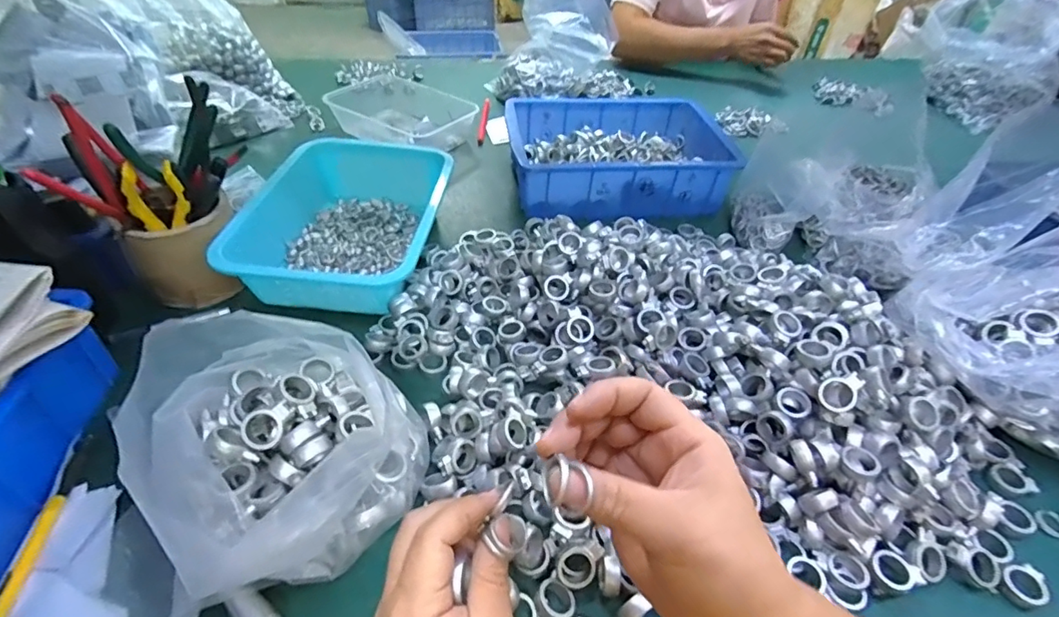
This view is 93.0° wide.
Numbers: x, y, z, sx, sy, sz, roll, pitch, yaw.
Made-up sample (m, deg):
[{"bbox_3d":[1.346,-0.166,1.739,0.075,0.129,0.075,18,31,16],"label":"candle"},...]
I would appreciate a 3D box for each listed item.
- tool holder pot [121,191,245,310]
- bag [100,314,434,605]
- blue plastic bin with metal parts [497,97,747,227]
[{"bbox_3d":[-0.343,-0.053,0.507,0.090,0.086,0.077,-6,44,-9],"label":"tool holder pot"},{"bbox_3d":[-0.167,0.081,0.344,0.168,0.094,0.168,-32,53,-31],"label":"bag"},{"bbox_3d":[0.127,-0.213,0.717,0.300,0.082,0.222,-4,44,-7],"label":"blue plastic bin with metal parts"}]

